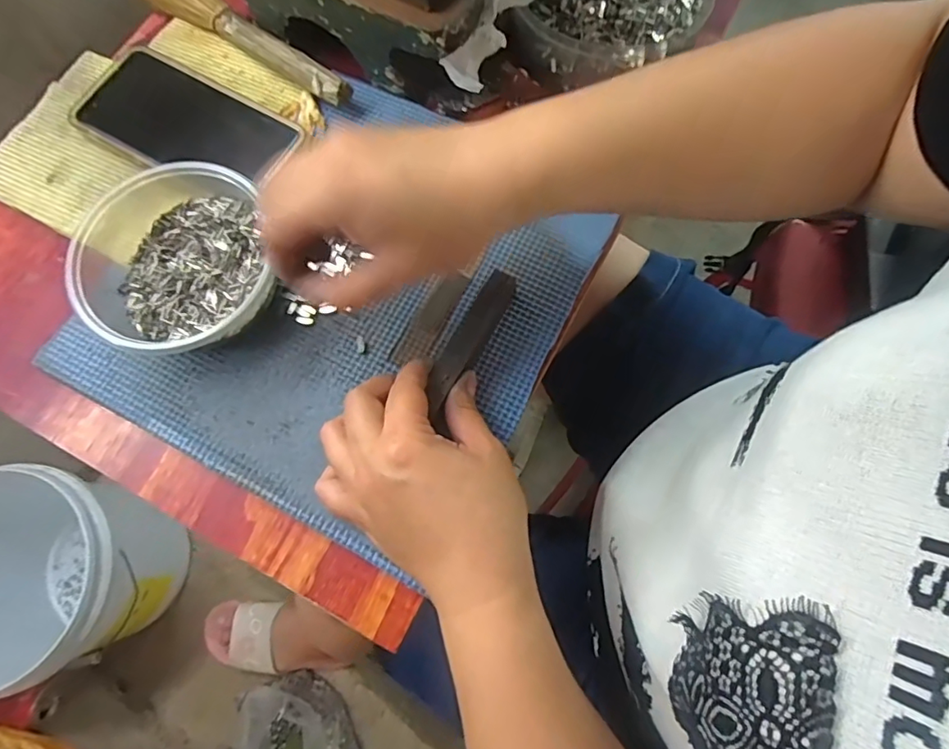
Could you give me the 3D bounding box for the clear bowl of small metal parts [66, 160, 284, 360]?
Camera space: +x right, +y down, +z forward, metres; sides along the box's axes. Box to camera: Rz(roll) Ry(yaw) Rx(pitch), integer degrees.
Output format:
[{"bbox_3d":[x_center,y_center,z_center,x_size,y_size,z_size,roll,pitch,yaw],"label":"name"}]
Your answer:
[{"bbox_3d":[-0.184,-0.067,0.324,0.122,0.051,0.134,0,73,1],"label":"clear bowl of small metal parts"}]

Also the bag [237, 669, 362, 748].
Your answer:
[{"bbox_3d":[-0.261,0.524,0.773,0.166,0.123,0.163,-17,74,-4],"label":"bag"}]

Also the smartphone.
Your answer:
[{"bbox_3d":[-0.196,-0.171,0.364,0.141,0.008,0.072,29,76,9],"label":"smartphone"}]

